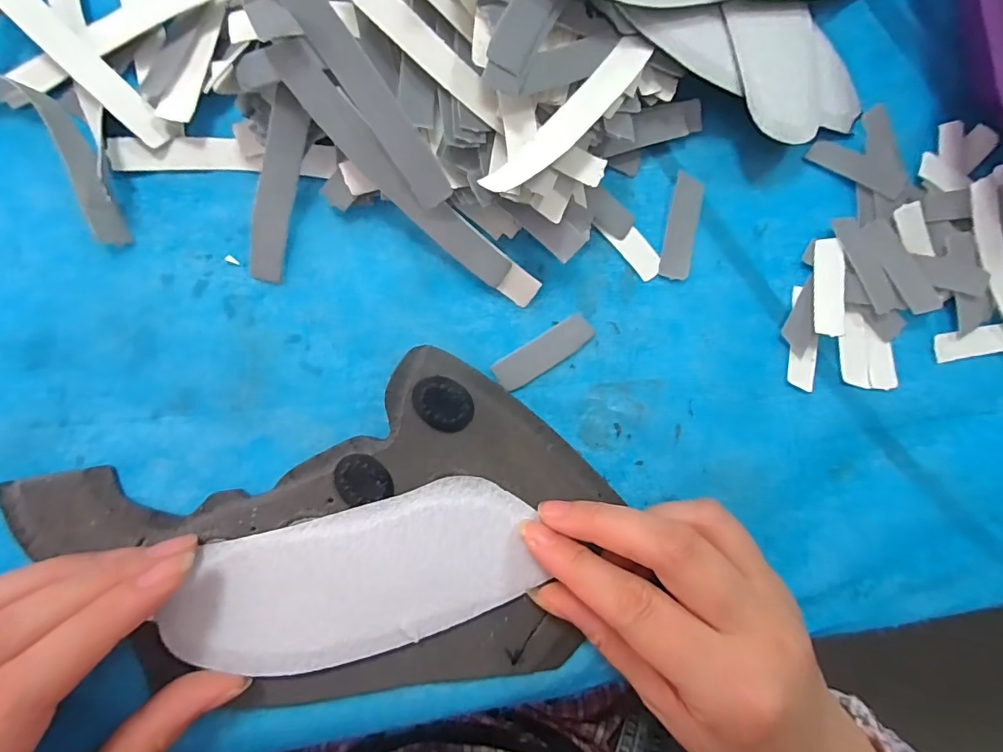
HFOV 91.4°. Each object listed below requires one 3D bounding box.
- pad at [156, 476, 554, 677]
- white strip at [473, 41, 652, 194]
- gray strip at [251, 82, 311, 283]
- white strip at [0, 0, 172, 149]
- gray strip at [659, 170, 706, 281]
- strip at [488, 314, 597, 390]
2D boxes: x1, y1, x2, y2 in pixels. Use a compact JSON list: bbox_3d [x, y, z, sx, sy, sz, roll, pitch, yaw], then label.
[{"bbox_3d":[-0.053,0.076,0.183,0.131,0.005,0.053,-13,91,-8],"label":"pad"},{"bbox_3d":[0.028,-0.096,0.177,0.014,0.011,0.091,42,81,-4],"label":"white strip"},{"bbox_3d":[-0.085,-0.070,0.185,0.013,0.004,0.068,13,102,-8],"label":"gray strip"},{"bbox_3d":[-0.160,-0.120,0.177,0.090,0.005,0.013,46,58,-8],"label":"white strip"},{"bbox_3d":[0.080,-0.065,0.214,0.013,0.004,0.046,12,84,-8],"label":"gray strip"},{"bbox_3d":[0.018,-0.009,0.205,0.045,0.004,0.014,-33,91,-10],"label":"strip"}]

